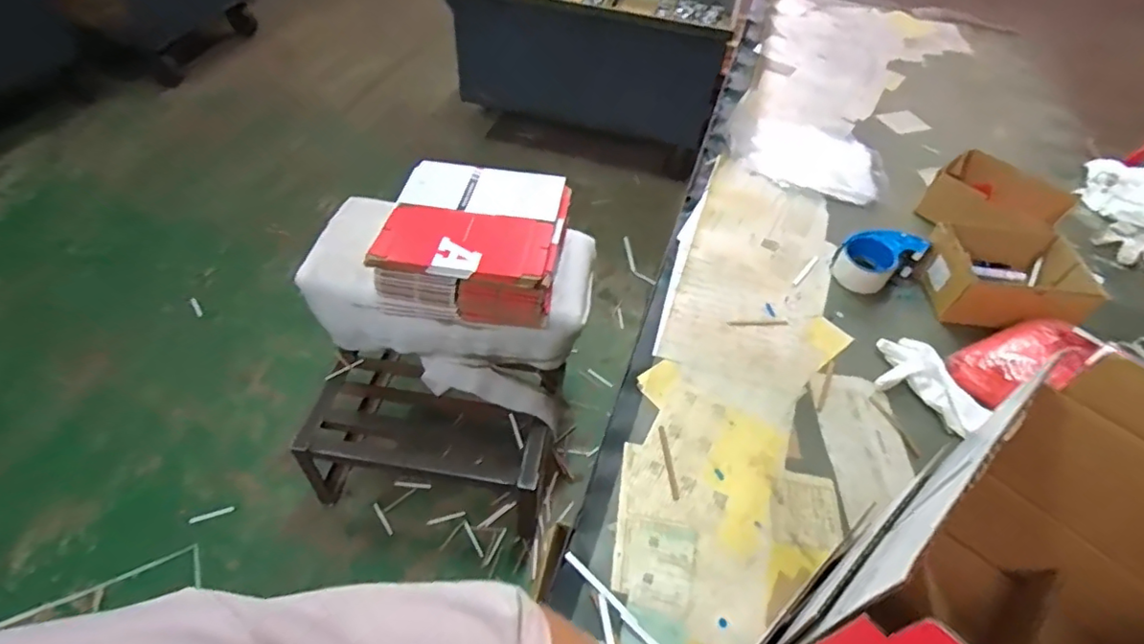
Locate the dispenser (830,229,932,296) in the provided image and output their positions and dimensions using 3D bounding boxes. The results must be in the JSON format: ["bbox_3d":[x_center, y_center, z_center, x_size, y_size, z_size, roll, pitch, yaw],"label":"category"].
[{"bbox_3d":[0.502,-0.108,0.941,0.134,0.065,0.090,-23,55,-23],"label":"dispenser"}]

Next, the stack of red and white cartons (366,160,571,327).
[{"bbox_3d":[-0.204,-0.171,1.234,0.354,0.156,0.326,9,49,2],"label":"stack of red and white cartons"}]

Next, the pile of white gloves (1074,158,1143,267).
[{"bbox_3d":[1.079,-0.215,1.098,0.186,0.057,0.279,35,55,23],"label":"pile of white gloves"}]

